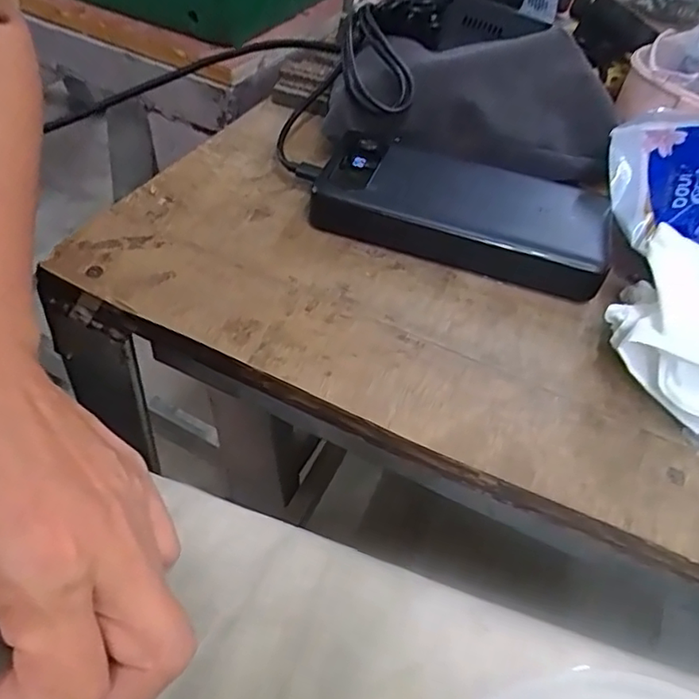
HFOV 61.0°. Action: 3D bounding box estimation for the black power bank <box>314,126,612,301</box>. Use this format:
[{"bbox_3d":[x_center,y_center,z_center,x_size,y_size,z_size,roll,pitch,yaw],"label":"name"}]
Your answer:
[{"bbox_3d":[0.061,-0.076,0.320,0.155,0.026,0.067,16,52,8],"label":"black power bank"}]

